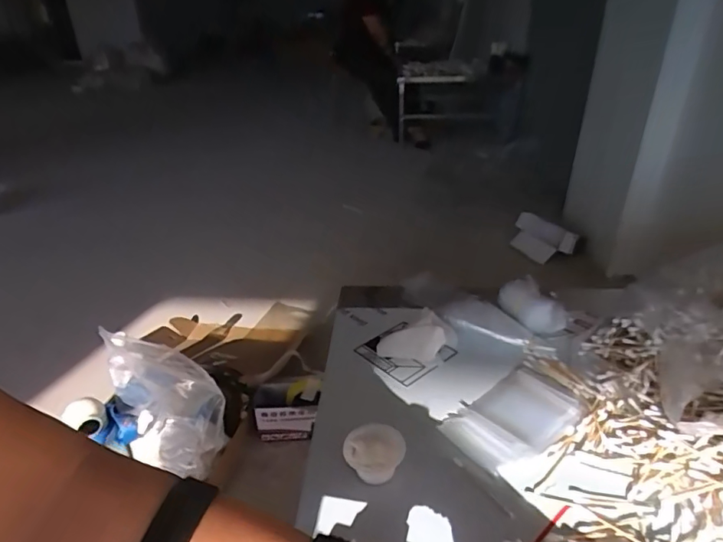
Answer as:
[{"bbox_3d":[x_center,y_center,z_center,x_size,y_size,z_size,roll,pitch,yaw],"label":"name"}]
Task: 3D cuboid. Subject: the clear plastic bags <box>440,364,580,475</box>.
[{"bbox_3d":[0.156,0.149,0.488,0.136,0.015,0.085,-21,35,-31],"label":"clear plastic bags"}]

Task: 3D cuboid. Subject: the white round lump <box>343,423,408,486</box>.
[{"bbox_3d":[0.013,0.169,0.441,0.053,0.033,0.043,8,31,15],"label":"white round lump"}]

